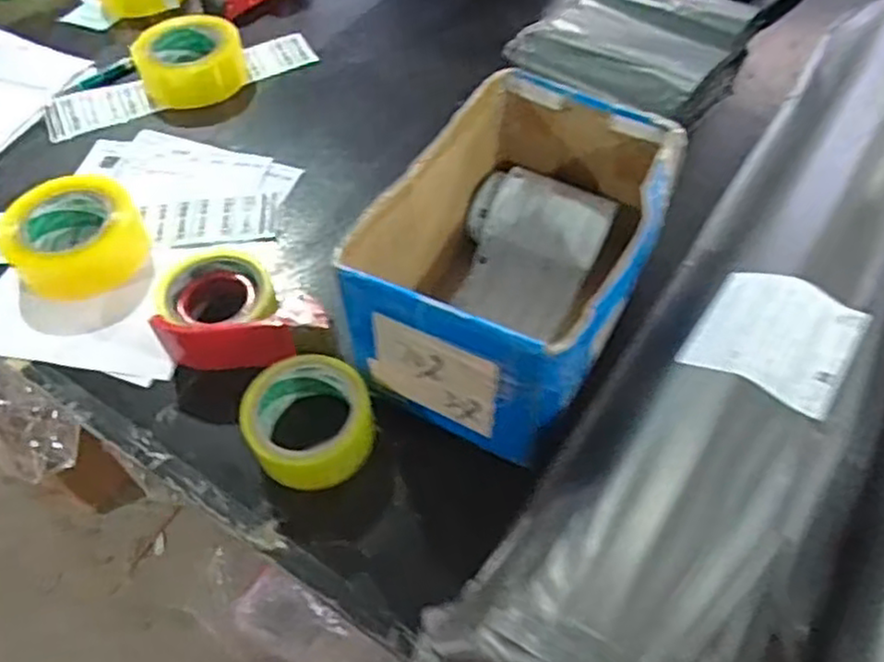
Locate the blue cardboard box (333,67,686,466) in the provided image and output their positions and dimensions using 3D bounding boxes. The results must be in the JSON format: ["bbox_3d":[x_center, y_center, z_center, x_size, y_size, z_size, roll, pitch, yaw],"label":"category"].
[{"bbox_3d":[0.066,-0.052,0.601,0.188,0.169,0.277,22,58,16],"label":"blue cardboard box"}]

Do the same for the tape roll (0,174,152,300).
[{"bbox_3d":[-0.353,-0.091,0.692,0.120,0.053,0.129,0,55,1],"label":"tape roll"}]

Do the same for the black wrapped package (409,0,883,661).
[{"bbox_3d":[0.284,-0.032,0.583,0.175,0.110,0.790,29,60,20],"label":"black wrapped package"}]

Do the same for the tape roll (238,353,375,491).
[{"bbox_3d":[-0.104,0.076,0.571,0.096,0.050,0.103,0,55,1],"label":"tape roll"}]

